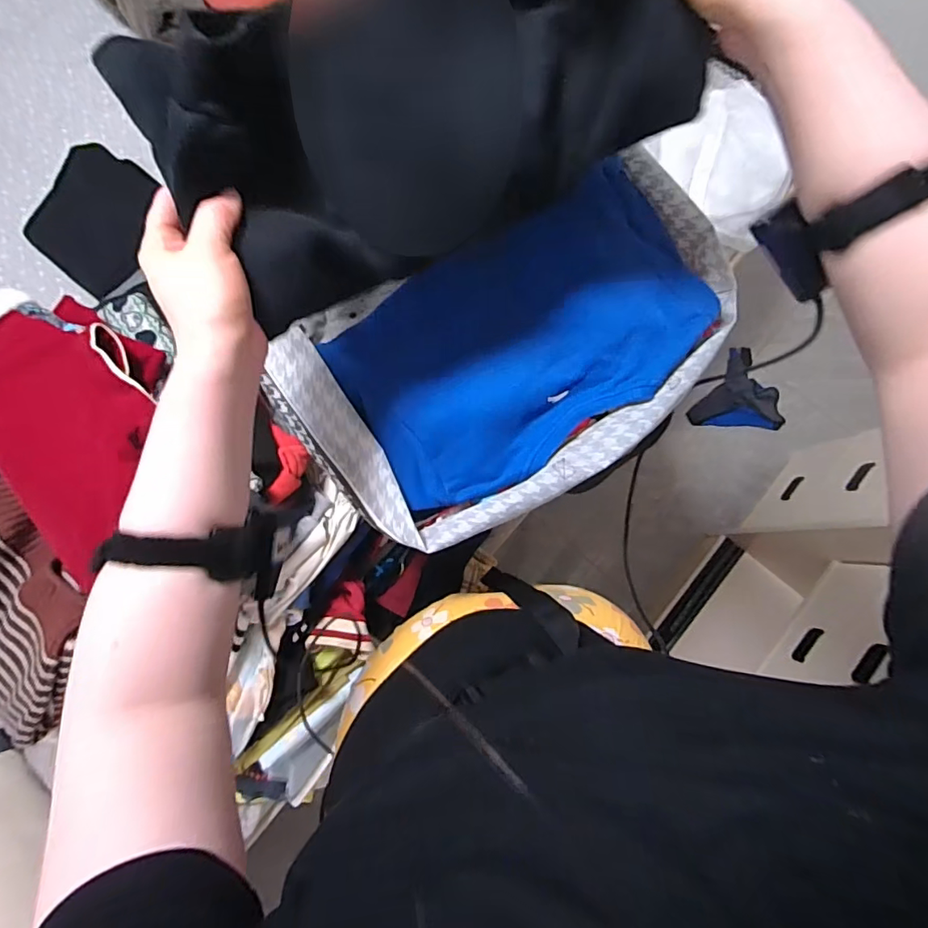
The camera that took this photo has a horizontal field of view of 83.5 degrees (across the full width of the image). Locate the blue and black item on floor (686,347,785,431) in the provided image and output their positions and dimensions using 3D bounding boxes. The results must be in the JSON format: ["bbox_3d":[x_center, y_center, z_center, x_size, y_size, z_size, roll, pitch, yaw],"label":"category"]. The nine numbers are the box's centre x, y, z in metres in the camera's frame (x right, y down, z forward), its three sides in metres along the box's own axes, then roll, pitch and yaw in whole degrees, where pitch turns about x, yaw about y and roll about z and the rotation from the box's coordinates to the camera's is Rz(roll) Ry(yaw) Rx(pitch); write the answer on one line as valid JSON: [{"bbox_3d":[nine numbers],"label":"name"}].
[{"bbox_3d":[0.857,-0.240,1.631,0.299,0.091,0.265,2,81,1],"label":"blue and black item on floor"}]

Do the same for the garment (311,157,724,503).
[{"bbox_3d":[0.063,-0.128,0.543,0.366,0.050,0.225,-30,82,-4],"label":"garment"}]

